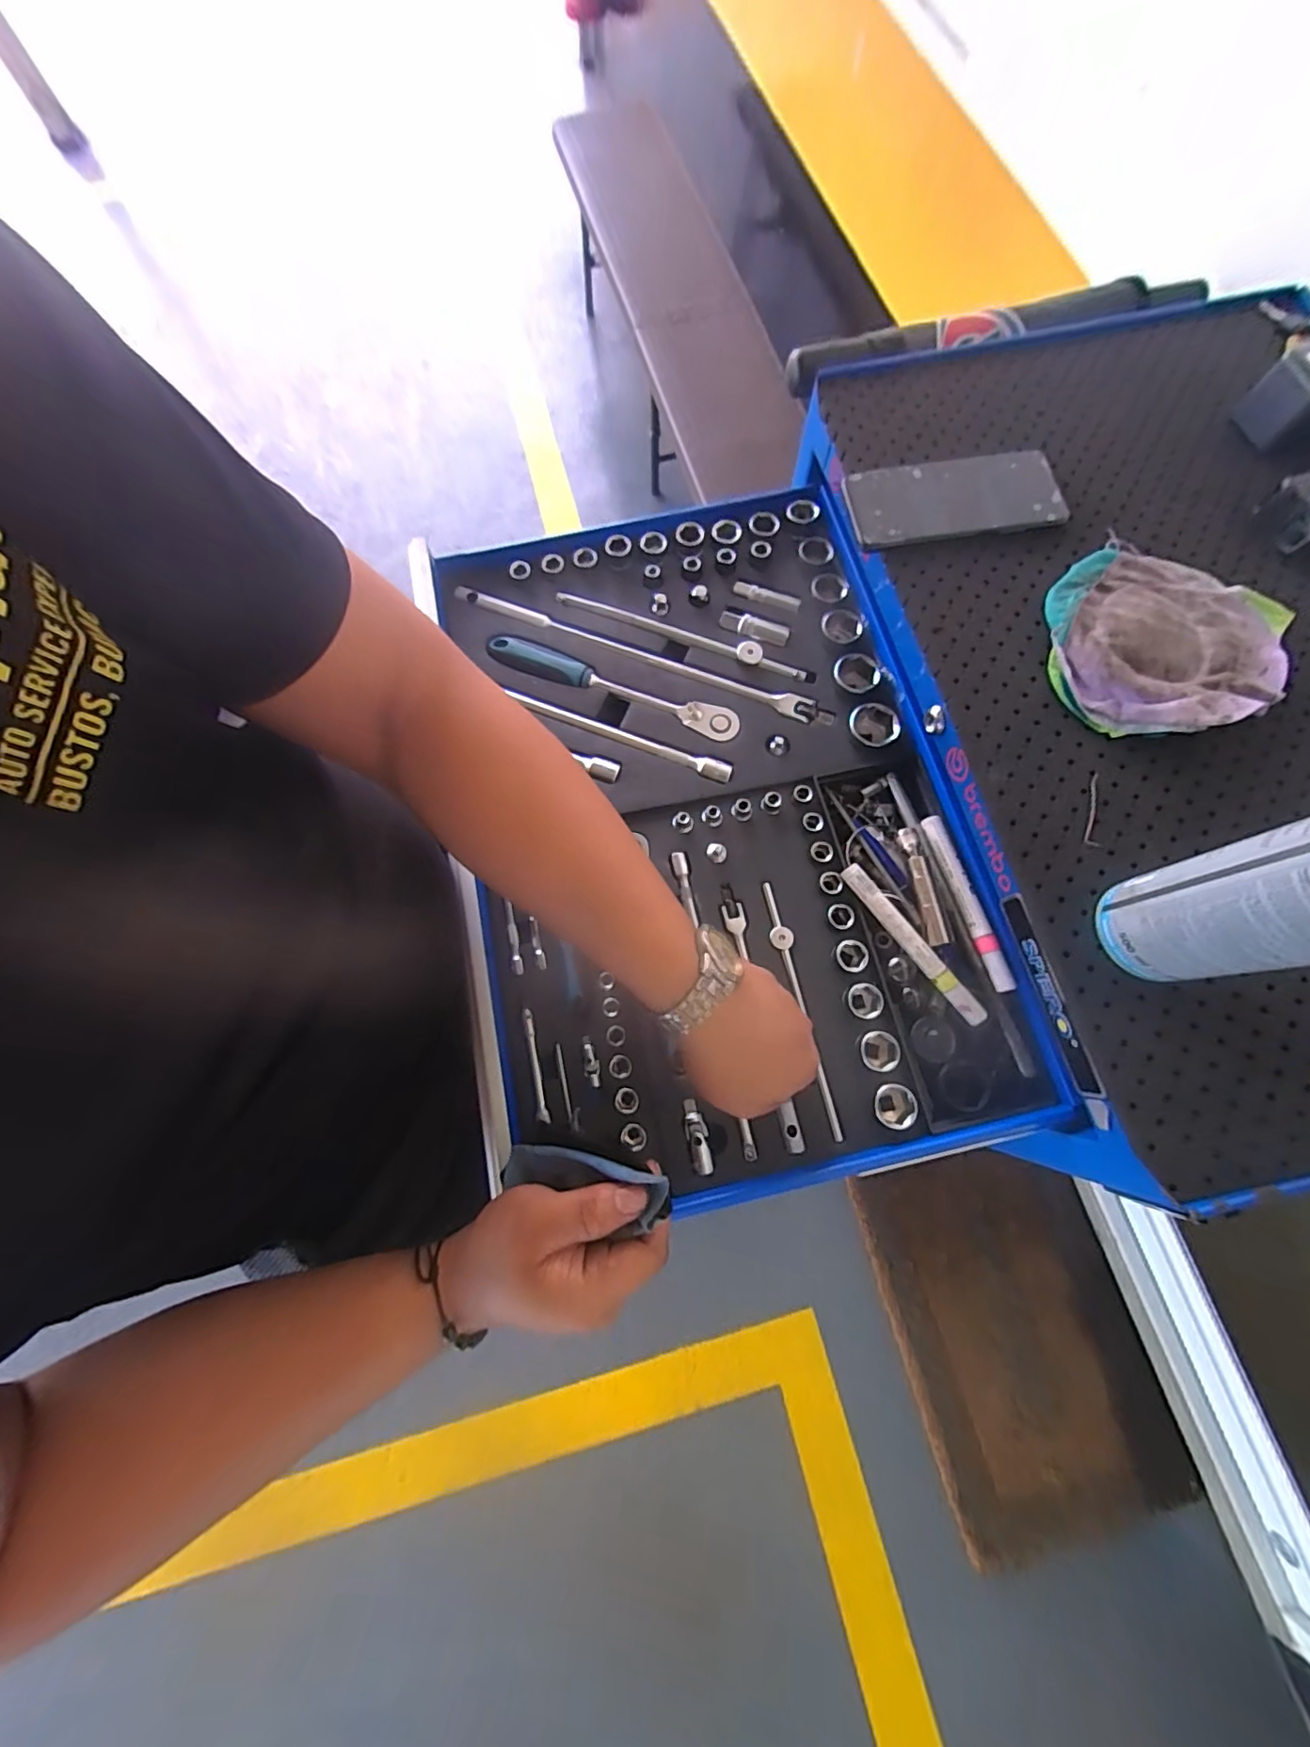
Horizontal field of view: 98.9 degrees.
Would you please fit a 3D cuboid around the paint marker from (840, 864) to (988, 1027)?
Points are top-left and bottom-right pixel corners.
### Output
[{"bbox_3d":[0.194,0.051,0.423,0.017,0.016,0.142,-36,76,-9],"label":"paint marker"}]

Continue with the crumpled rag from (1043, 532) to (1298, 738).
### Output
[{"bbox_3d":[0.360,-0.163,0.396,0.154,0.025,0.157,31,76,9],"label":"crumpled rag"}]

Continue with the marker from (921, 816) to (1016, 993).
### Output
[{"bbox_3d":[0.240,0.021,0.431,0.011,0.013,0.141,-14,74,-3],"label":"marker"}]

